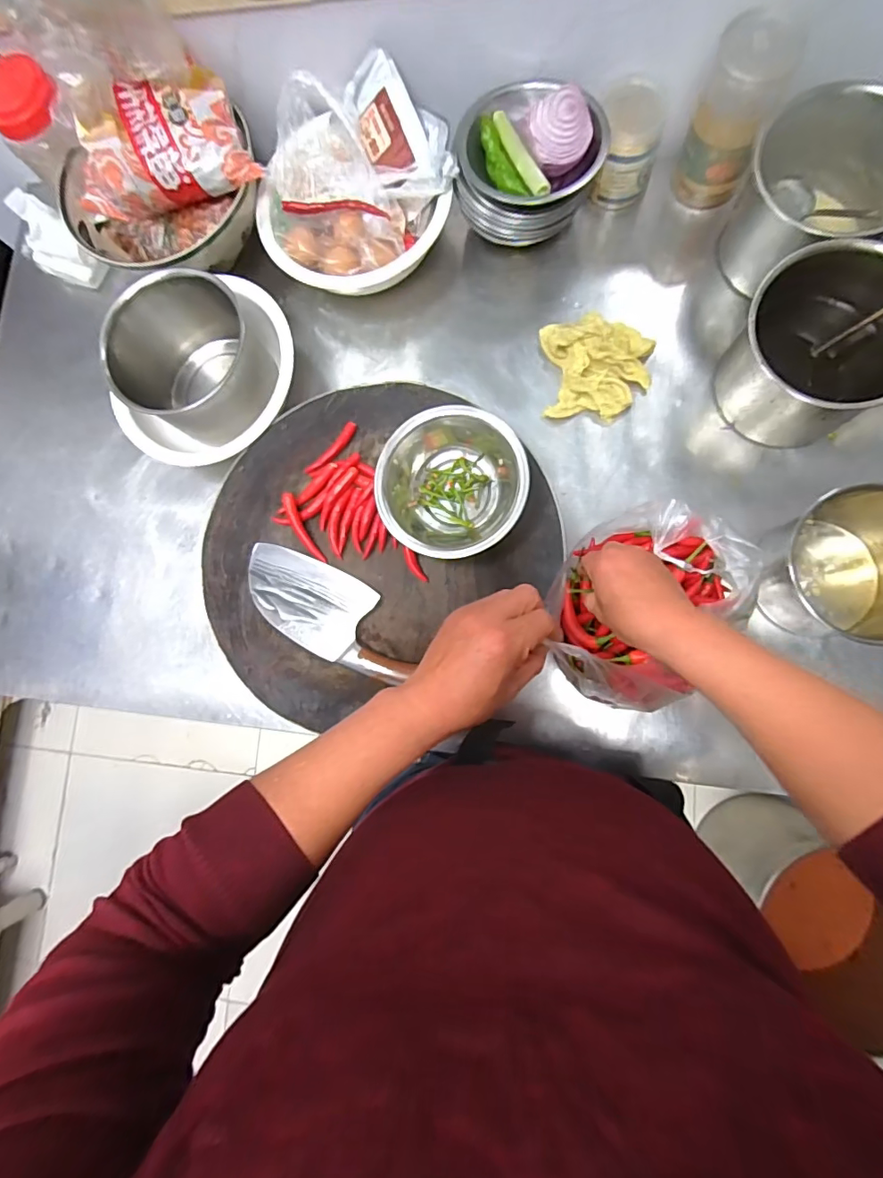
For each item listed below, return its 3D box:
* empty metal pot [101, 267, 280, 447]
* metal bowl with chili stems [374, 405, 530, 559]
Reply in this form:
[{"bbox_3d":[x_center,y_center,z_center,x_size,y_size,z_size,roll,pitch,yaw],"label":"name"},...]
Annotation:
[{"bbox_3d":[-0.296,-0.279,0.623,0.160,0.145,0.161,-1,83,7],"label":"empty metal pot"},{"bbox_3d":[0.011,-0.114,0.550,0.154,0.057,0.149,-1,83,7],"label":"metal bowl with chili stems"}]

